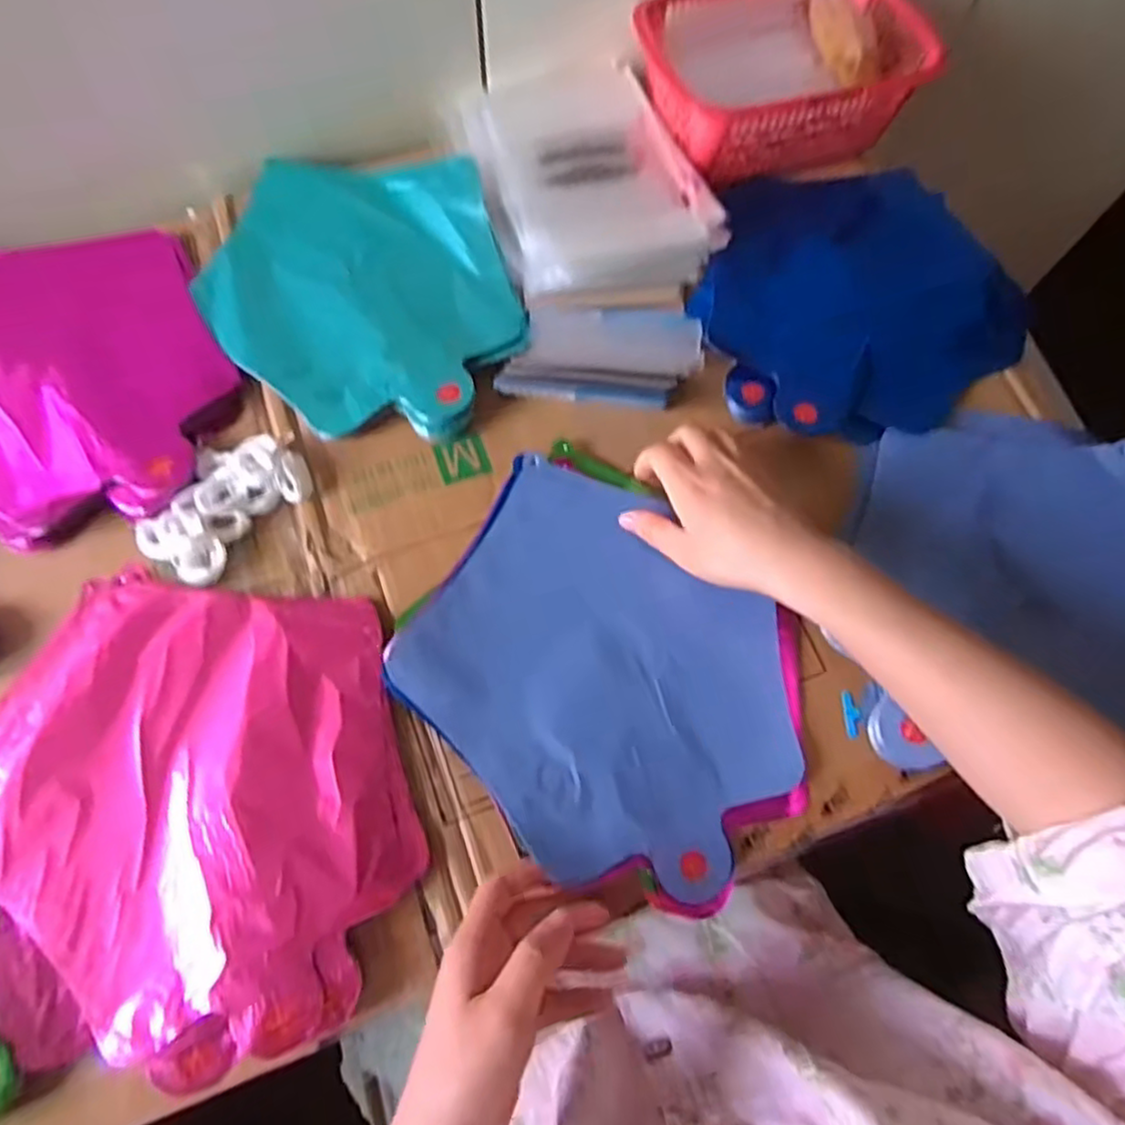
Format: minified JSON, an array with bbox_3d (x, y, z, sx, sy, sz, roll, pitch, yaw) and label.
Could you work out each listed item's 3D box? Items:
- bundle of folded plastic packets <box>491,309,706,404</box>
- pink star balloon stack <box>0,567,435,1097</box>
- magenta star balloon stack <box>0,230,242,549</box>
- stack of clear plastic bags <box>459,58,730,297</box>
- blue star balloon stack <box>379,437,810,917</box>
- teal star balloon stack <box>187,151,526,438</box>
[{"bbox_3d":[0.028,-0.144,0.493,0.137,0.011,0.078,-1,70,-3],"label":"bundle of folded plastic packets"},{"bbox_3d":[-0.210,0.129,0.386,0.259,0.013,0.239,7,70,0],"label":"pink star balloon stack"},{"bbox_3d":[-0.341,-0.132,0.481,0.232,0.020,0.232,11,70,2],"label":"magenta star balloon stack"},{"bbox_3d":[0.013,-0.303,0.538,0.153,0.023,0.229,-17,72,-8],"label":"stack of clear plastic bags"},{"bbox_3d":[0.029,0.067,0.427,0.249,0.017,0.195,42,74,12],"label":"blue star balloon stack"},{"bbox_3d":[-0.142,-0.197,0.499,0.204,0.016,0.253,-17,72,-8],"label":"teal star balloon stack"}]

